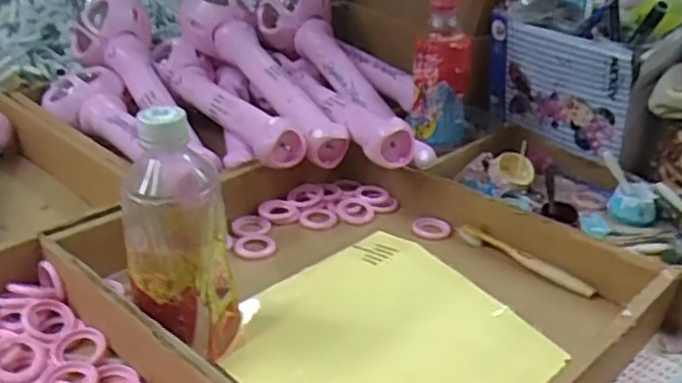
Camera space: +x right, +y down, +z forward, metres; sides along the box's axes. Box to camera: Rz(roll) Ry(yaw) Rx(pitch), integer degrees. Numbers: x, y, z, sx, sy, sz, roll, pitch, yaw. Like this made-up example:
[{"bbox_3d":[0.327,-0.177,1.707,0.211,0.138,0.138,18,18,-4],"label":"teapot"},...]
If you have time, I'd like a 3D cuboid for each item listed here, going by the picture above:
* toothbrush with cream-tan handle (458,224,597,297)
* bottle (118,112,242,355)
[{"bbox_3d":[0.165,0.062,0.623,0.138,0.014,0.011,27,36,37],"label":"toothbrush with cream-tan handle"},{"bbox_3d":[-0.105,0.033,0.456,0.074,0.172,0.060,-6,30,-18],"label":"bottle"}]

